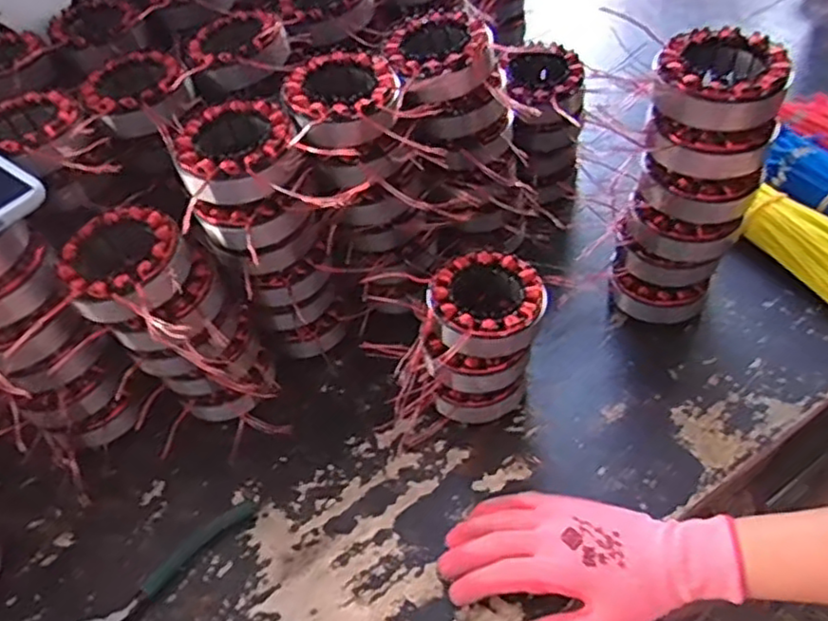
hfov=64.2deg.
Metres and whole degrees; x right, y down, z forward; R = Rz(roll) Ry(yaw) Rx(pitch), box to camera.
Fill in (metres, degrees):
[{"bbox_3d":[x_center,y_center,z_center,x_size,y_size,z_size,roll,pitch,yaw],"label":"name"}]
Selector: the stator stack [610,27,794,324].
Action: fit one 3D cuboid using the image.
[{"bbox_3d":[0.220,-0.094,0.534,0.088,0.224,0.096,18,54,19],"label":"stator stack"}]

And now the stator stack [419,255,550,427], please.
[{"bbox_3d":[0.056,0.025,0.534,0.085,0.111,0.096,12,53,15],"label":"stator stack"}]

